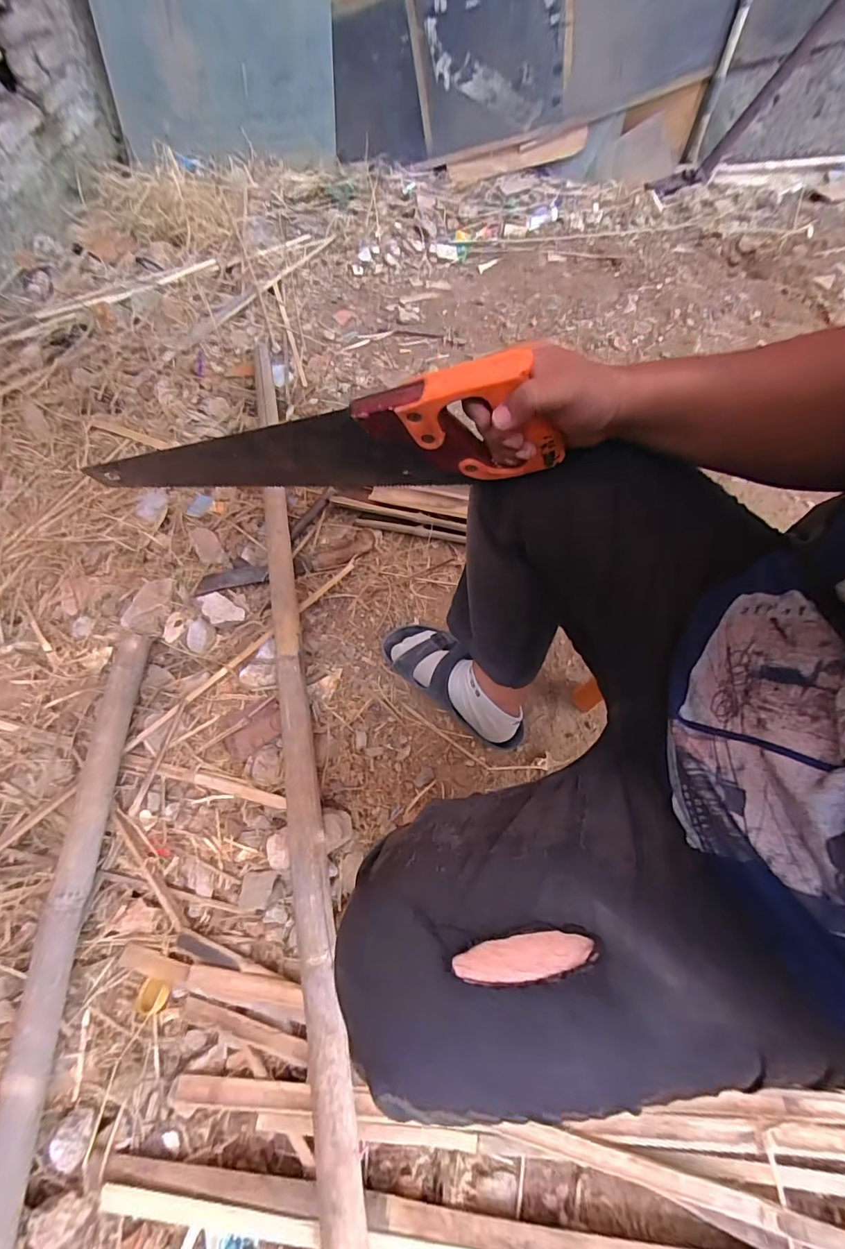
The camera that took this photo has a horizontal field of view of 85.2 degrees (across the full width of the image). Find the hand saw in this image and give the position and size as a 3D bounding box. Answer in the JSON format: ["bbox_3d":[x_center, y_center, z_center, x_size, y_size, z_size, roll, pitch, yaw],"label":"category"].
[{"bbox_3d":[-0.123,-0.165,0.453,0.481,0.122,0.034,1,59,21],"label":"hand saw"}]

